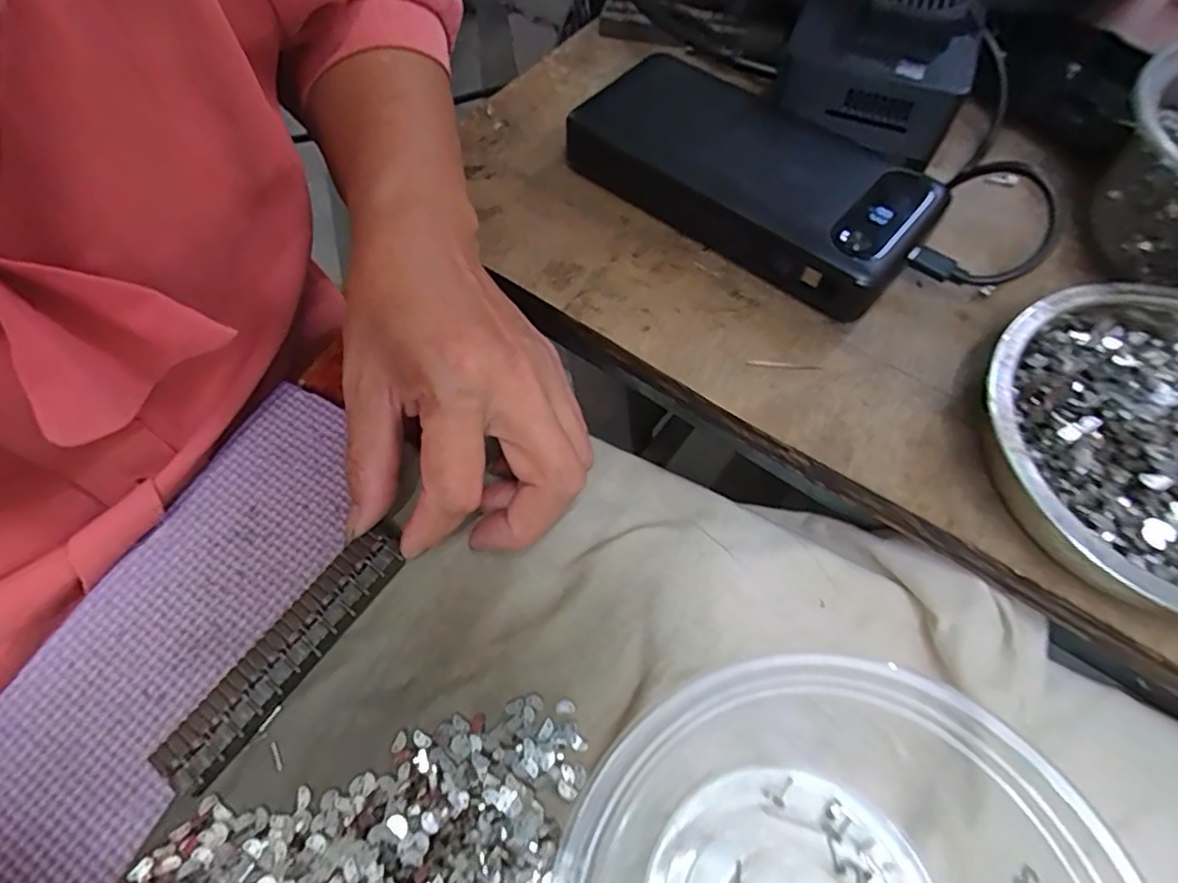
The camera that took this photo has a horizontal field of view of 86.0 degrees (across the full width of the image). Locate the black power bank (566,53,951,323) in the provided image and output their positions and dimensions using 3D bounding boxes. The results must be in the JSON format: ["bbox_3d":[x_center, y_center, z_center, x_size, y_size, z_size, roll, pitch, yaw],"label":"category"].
[{"bbox_3d":[0.069,-0.117,0.278,0.152,0.027,0.071,37,68,18],"label":"black power bank"}]

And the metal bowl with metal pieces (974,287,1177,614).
[{"bbox_3d":[0.192,0.002,0.206,0.121,0.037,0.117,0,62,1],"label":"metal bowl with metal pieces"}]

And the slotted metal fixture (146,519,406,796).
[{"bbox_3d":[-0.101,0.070,0.216,0.021,0.007,0.099,33,67,15],"label":"slotted metal fixture"}]

